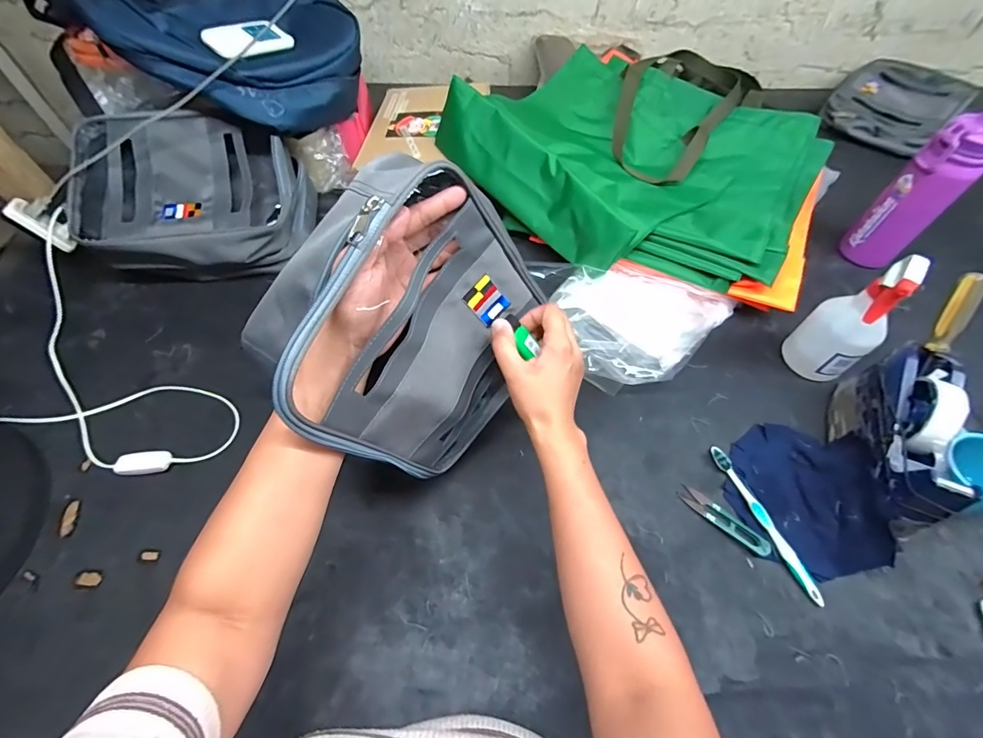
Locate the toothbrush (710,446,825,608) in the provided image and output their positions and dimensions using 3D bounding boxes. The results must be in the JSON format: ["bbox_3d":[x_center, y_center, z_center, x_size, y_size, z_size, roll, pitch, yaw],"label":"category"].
[{"bbox_3d":[0.306,0.168,0.479,0.017,0.013,0.179,-16,61,-10],"label":"toothbrush"}]

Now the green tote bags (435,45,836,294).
[{"bbox_3d":[0.255,-0.378,0.718,0.545,0.103,0.478,36,65,18],"label":"green tote bags"}]

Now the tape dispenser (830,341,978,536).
[{"bbox_3d":[0.452,0.078,0.475,0.070,0.115,0.196,19,61,10],"label":"tape dispenser"}]

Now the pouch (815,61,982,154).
[{"bbox_3d":[0.877,-0.576,0.929,0.326,0.045,0.219,-35,64,-21],"label":"pouch"}]

